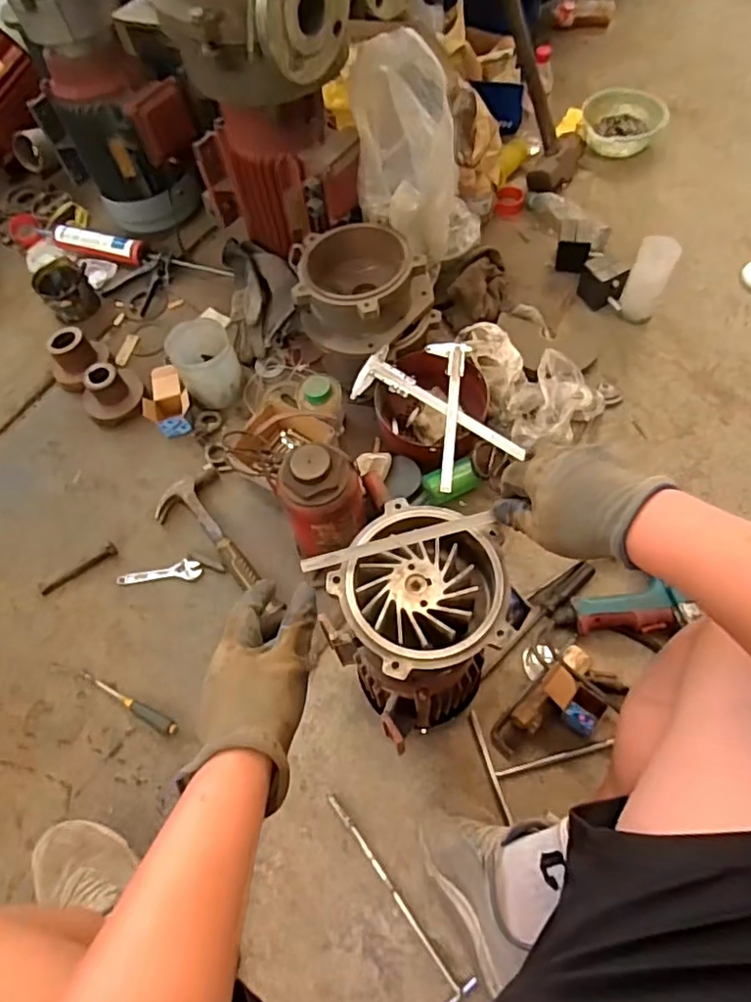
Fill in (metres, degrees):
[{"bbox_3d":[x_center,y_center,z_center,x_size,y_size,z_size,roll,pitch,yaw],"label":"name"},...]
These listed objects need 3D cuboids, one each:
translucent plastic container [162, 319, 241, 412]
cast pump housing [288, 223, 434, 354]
[{"bbox_3d":[-0.332,-0.271,1.206,0.120,0.109,0.140,-30,62,-11],"label":"translucent plastic container"},{"bbox_3d":[-0.041,-0.415,1.160,0.254,0.108,0.242,-2,61,4],"label":"cast pump housing"}]

